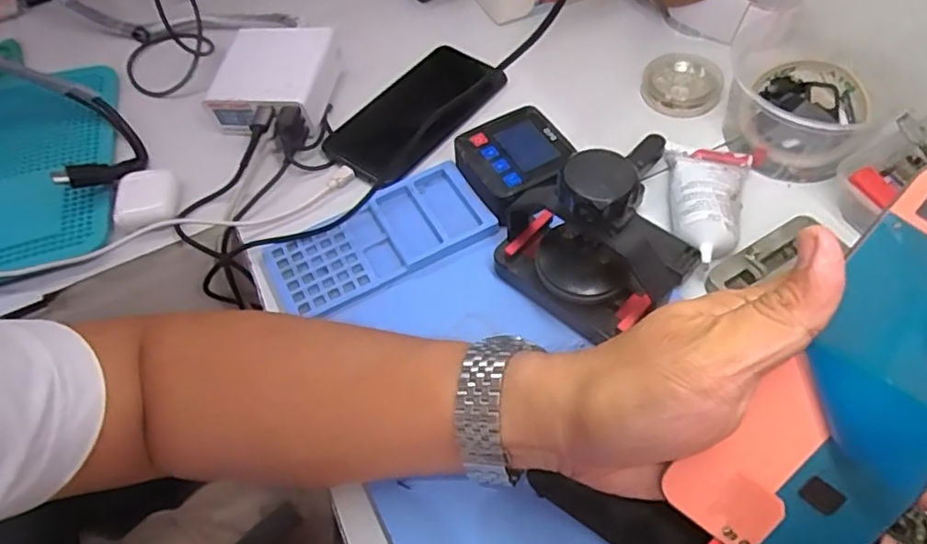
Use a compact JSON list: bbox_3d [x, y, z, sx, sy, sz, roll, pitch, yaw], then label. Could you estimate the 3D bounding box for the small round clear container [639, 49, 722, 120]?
[{"bbox_3d":[0.175,-0.154,0.505,0.058,0.021,0.061,-2,57,4],"label":"small round clear container"}]

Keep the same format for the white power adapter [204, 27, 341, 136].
[{"bbox_3d":[-0.155,-0.159,0.521,0.092,0.046,0.094,4,57,8],"label":"white power adapter"}]

